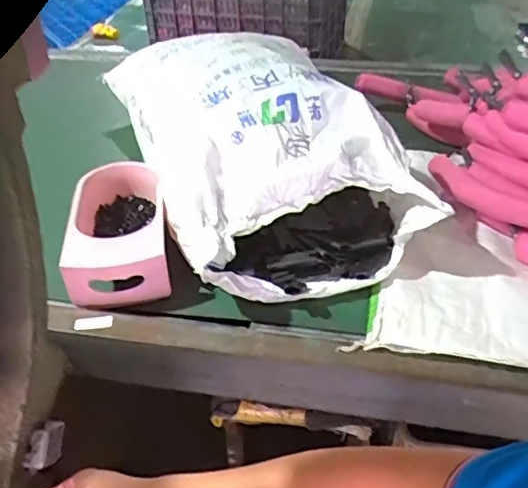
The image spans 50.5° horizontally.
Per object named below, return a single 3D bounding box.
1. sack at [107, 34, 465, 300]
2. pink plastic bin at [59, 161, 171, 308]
[{"bbox_3d":[-0.037,-0.235,1.077,0.388,0.228,0.782,-14,40,-14],"label":"sack"},{"bbox_3d":[-0.243,-0.037,0.950,0.155,0.090,0.316,-7,39,-6],"label":"pink plastic bin"}]

